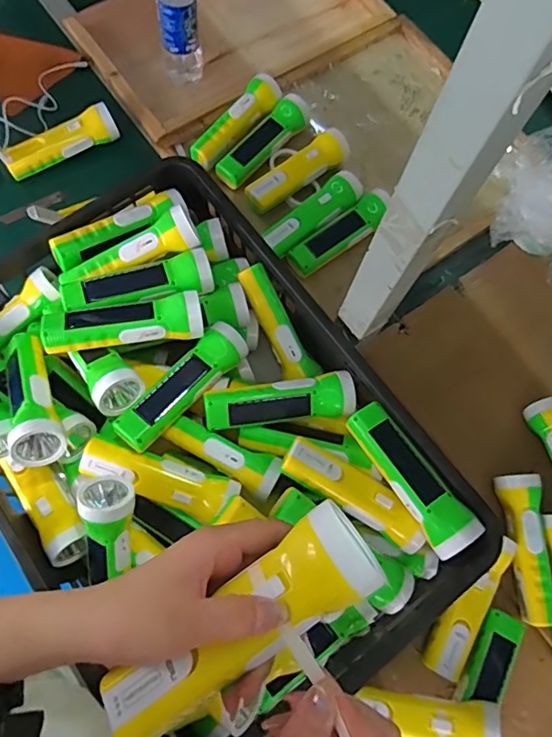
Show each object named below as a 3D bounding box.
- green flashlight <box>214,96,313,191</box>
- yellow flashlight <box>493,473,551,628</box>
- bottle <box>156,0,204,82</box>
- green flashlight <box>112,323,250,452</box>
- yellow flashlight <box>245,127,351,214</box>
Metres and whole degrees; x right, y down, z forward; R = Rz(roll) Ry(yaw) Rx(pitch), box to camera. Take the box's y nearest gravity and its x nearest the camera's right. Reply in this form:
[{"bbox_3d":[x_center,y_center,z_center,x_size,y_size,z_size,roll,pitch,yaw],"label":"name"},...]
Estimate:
[{"bbox_3d":[-0.015,-0.340,0.803,0.049,0.045,0.181,43,76,11],"label":"green flashlight"},{"bbox_3d":[0.290,0.207,0.616,0.048,0.041,0.164,-2,72,-4],"label":"yellow flashlight"},{"bbox_3d":[-0.141,-0.514,0.758,0.061,0.233,0.054,-7,73,-4],"label":"bottle"},{"bbox_3d":[-0.099,0.017,0.583,0.045,0.044,0.170,39,74,9],"label":"green flashlight"},{"bbox_3d":[0.032,-0.283,0.782,0.180,0.048,0.047,-38,78,-14],"label":"yellow flashlight"}]

